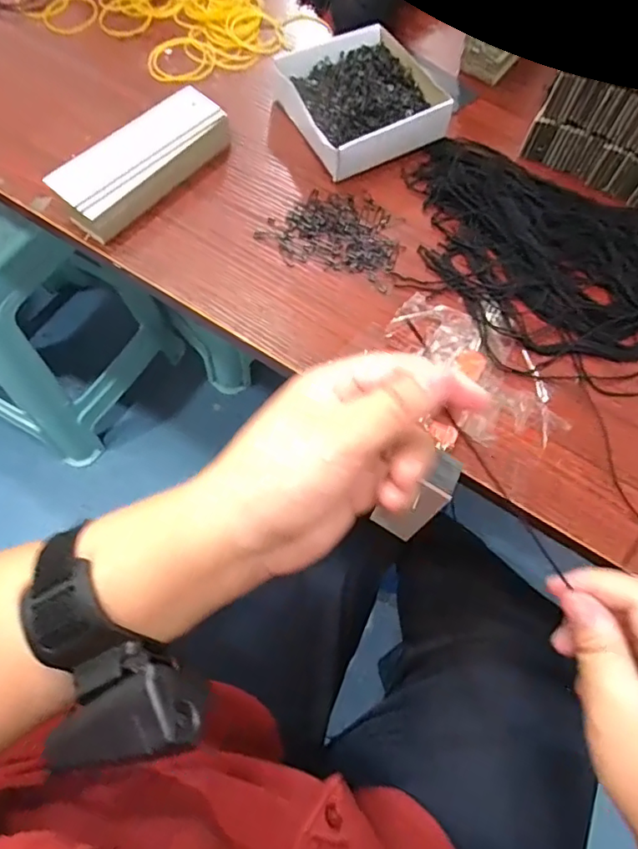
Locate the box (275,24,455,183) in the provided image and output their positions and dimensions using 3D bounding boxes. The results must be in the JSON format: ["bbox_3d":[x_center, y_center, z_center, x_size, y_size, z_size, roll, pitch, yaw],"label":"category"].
[{"bbox_3d":[0.031,-0.239,0.402,0.107,0.031,0.112,-31,72,-14],"label":"box"}]

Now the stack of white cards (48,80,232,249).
[{"bbox_3d":[-0.116,-0.178,0.371,0.039,0.033,0.126,39,71,13],"label":"stack of white cards"}]

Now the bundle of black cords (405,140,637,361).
[{"bbox_3d":[0.179,-0.090,0.347,0.288,0.019,0.120,31,70,10],"label":"bundle of black cords"}]

